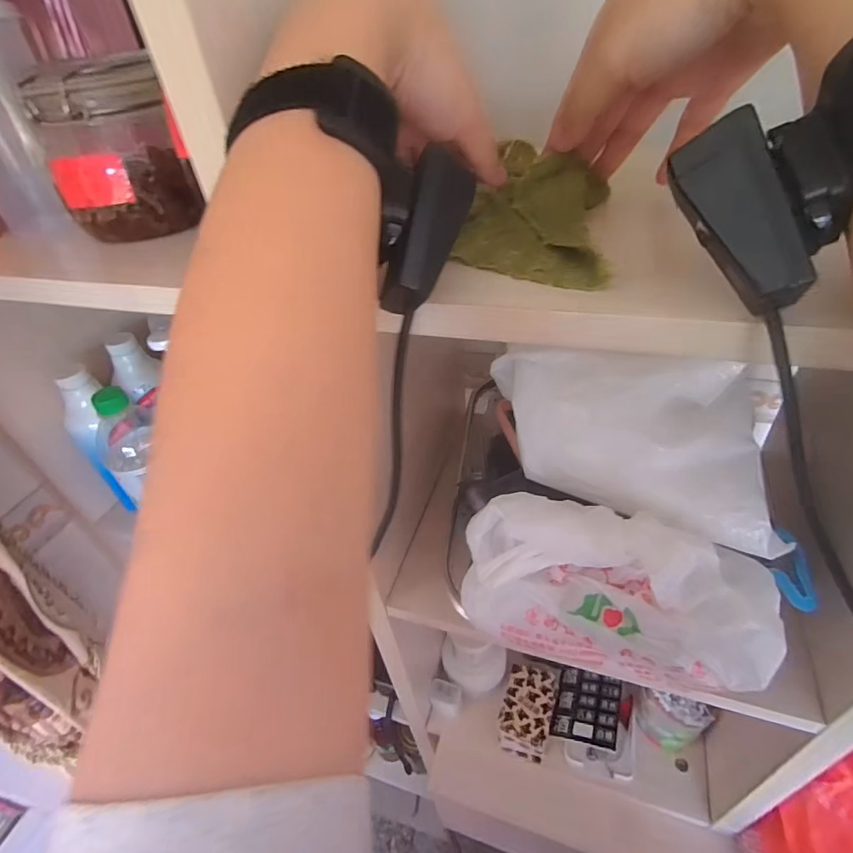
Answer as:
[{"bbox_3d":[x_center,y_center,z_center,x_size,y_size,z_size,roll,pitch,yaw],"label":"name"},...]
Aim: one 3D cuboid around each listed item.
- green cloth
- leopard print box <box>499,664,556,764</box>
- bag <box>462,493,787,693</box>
[{"bbox_3d":[0.060,-0.126,0.276,0.082,0.032,0.144,6,42,15],"label":"green cloth"},{"bbox_3d":[0.134,0.377,0.646,0.062,0.024,0.103,11,43,20],"label":"leopard print box"},{"bbox_3d":[0.117,0.098,0.310,0.185,0.092,0.068,10,43,19],"label":"bag"}]

